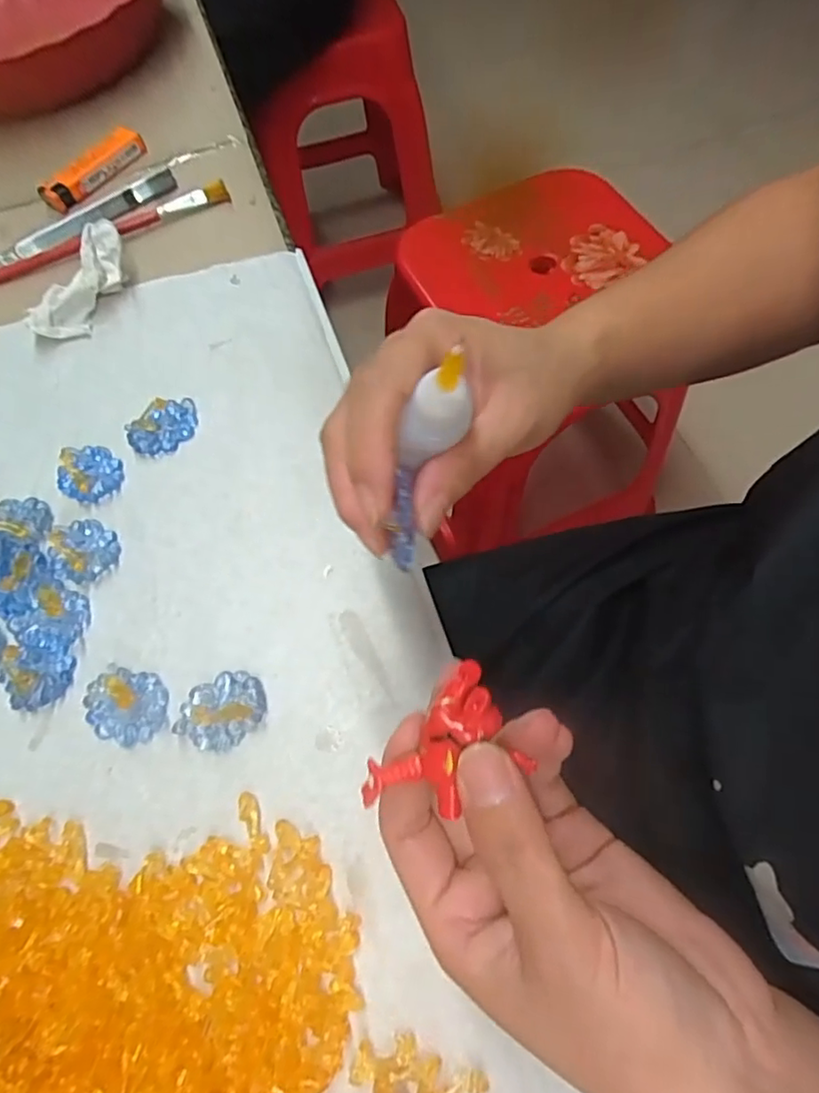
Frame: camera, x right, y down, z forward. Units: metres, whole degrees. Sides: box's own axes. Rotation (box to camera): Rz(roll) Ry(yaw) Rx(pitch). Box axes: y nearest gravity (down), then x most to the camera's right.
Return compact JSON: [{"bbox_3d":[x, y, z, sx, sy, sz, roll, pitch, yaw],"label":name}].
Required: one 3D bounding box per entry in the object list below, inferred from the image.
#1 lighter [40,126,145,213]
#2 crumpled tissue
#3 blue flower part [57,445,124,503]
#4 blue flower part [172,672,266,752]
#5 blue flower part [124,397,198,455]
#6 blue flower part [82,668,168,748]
[{"bbox_3d":[-0.223,-0.268,0.413,0.027,0.010,0.080,26,70,15],"label":"lighter"},{"bbox_3d":[-0.197,-0.158,0.356,0.031,0.021,0.077,27,83,14],"label":"crumpled tissue"},{"bbox_3d":[-0.168,-0.041,0.306,0.032,0.010,0.033,-5,65,2],"label":"blue flower part"},{"bbox_3d":[-0.080,0.069,0.250,0.033,0.008,0.033,-1,65,2],"label":"blue flower part"},{"bbox_3d":[-0.133,-0.067,0.314,0.038,0.013,0.026,-31,67,-10],"label":"blue flower part"},{"bbox_3d":[-0.124,0.067,0.251,0.035,0.015,0.030,8,66,8],"label":"blue flower part"}]

